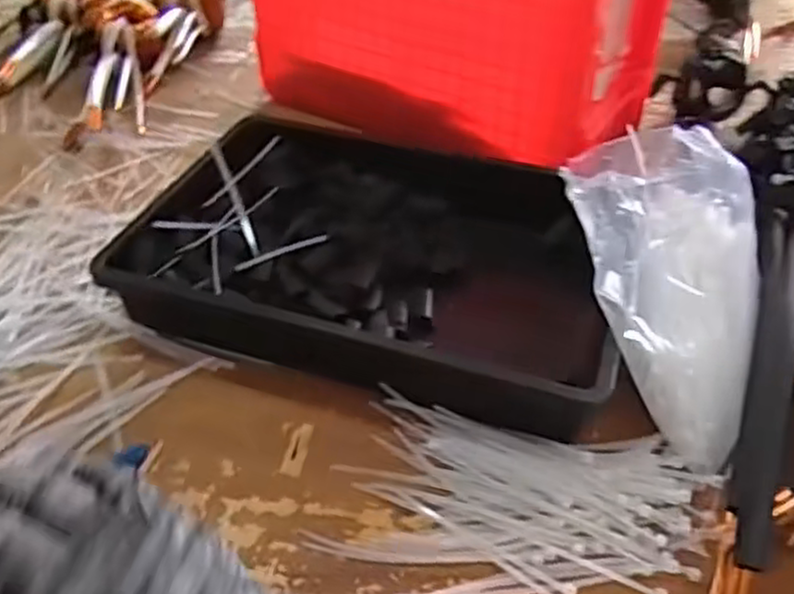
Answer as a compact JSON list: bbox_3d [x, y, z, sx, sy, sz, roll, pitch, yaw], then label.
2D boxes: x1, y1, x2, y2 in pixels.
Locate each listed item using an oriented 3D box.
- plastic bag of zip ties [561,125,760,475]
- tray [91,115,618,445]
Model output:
[{"bbox_3d":[0.187,-0.017,0.495,0.137,0.050,0.258,1,67,1],"label":"plastic bag of zip ties"},{"bbox_3d":[-0.006,-0.046,0.595,0.359,0.060,0.273,13,44,14],"label":"tray"}]

